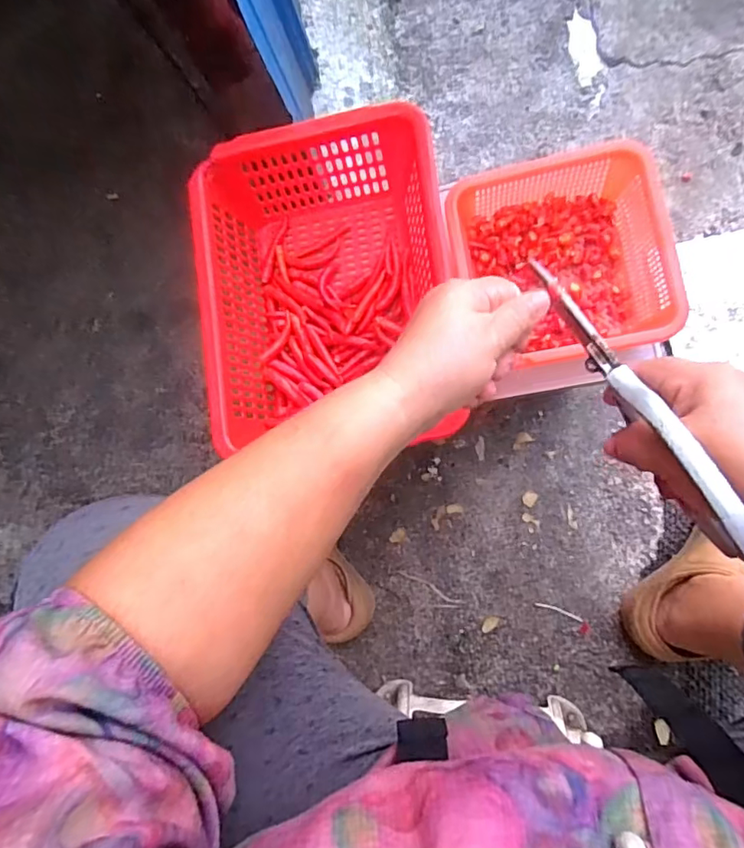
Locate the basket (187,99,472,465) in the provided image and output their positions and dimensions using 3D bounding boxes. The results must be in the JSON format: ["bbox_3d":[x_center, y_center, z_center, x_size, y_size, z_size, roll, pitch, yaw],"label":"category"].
[{"bbox_3d":[-0.037,-0.135,0.497,0.221,0.098,0.303,-9,85,9],"label":"basket"}]

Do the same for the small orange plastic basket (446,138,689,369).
[{"bbox_3d":[0.162,-0.142,0.473,0.173,0.061,0.175,-13,85,9],"label":"small orange plastic basket"}]

